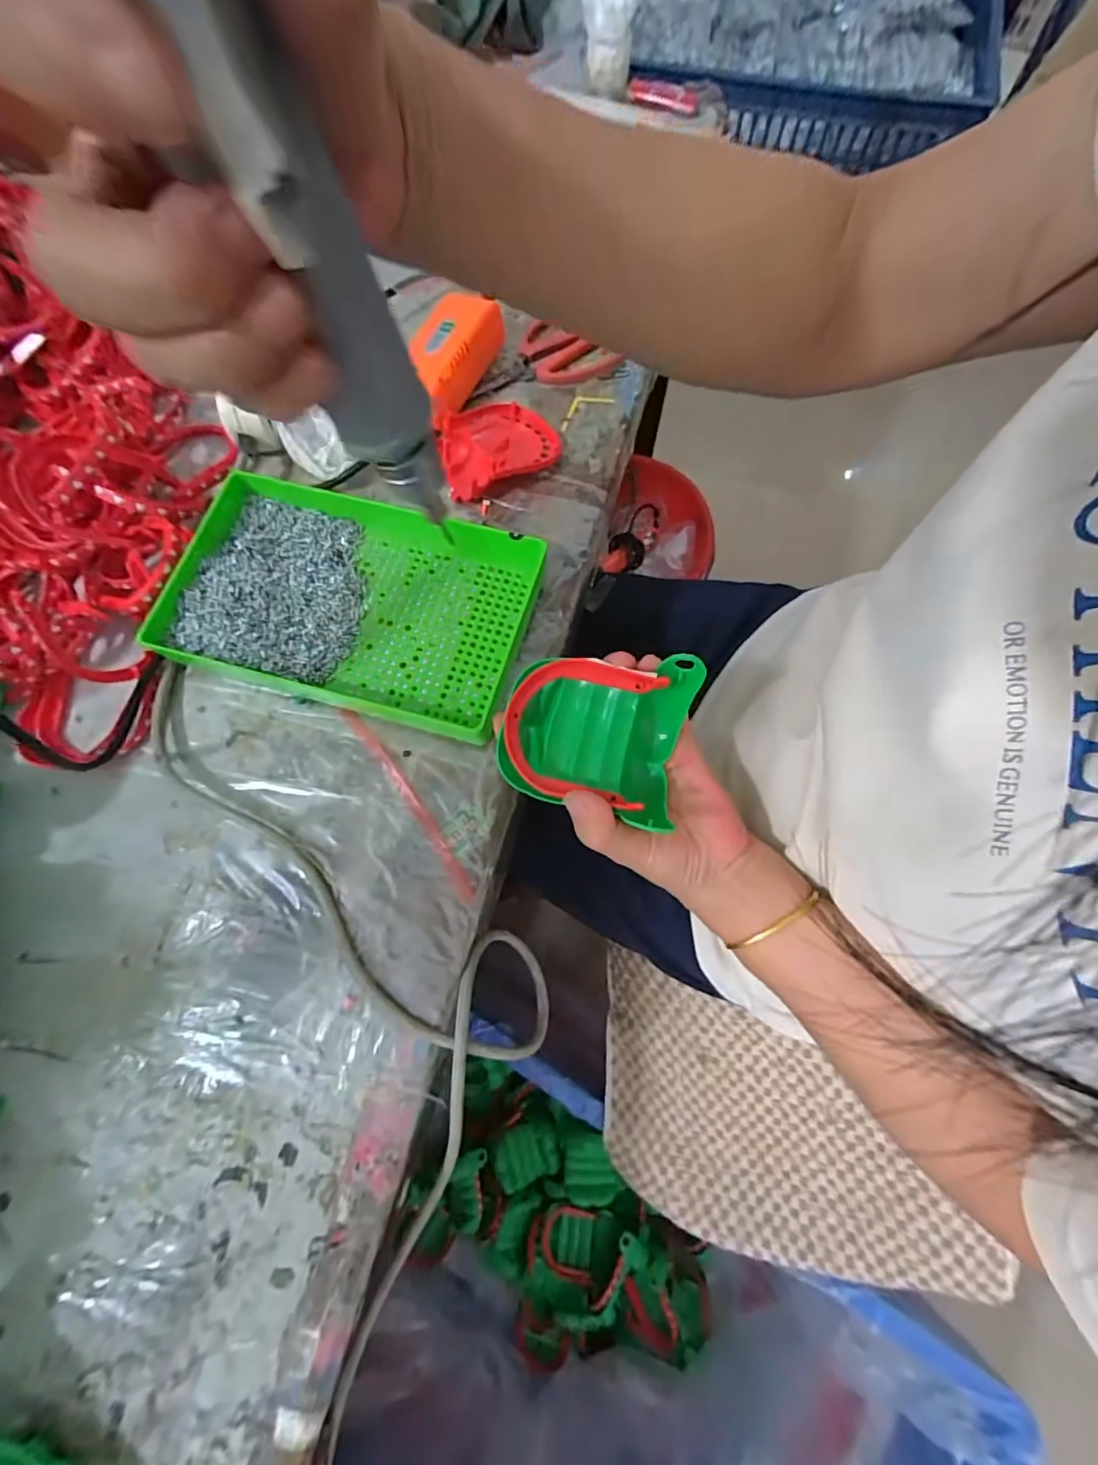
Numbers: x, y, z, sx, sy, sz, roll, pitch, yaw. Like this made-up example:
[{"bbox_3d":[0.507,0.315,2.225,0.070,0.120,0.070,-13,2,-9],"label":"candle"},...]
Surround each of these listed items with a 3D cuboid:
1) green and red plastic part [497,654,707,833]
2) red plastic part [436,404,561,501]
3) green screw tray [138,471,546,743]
[{"bbox_3d":[0.025,0.003,0.288,0.095,0.049,0.081,12,72,5],"label":"green and red plastic part"},{"bbox_3d":[-0.043,-0.232,0.422,0.100,0.029,0.079,-36,75,-10],"label":"red plastic part"},{"bbox_3d":[-0.138,-0.092,0.376,0.245,0.039,0.155,13,72,5],"label":"green screw tray"}]

